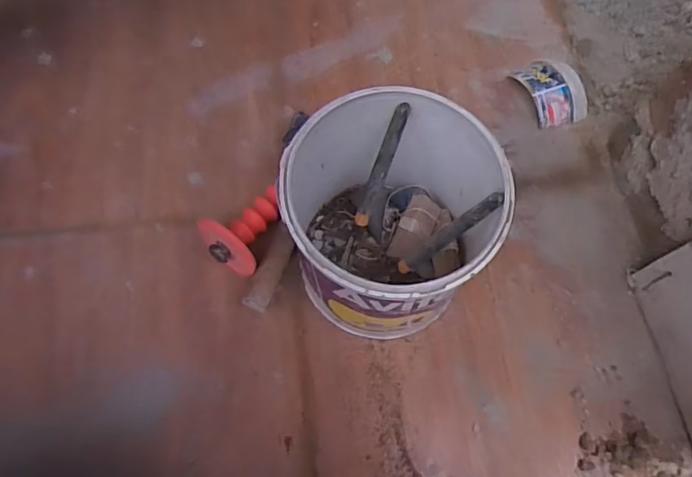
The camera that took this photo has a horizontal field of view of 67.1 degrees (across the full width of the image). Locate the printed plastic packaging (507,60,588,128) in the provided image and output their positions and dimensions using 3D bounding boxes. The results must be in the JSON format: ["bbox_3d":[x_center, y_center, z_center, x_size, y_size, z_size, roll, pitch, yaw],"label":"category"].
[{"bbox_3d":[0.259,-0.187,0.661,0.068,0.033,0.097,-26,73,-9],"label":"printed plastic packaging"}]

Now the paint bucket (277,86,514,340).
[{"bbox_3d":[0.039,-0.011,0.502,0.175,0.195,0.181,0,71,-1],"label":"paint bucket"}]

